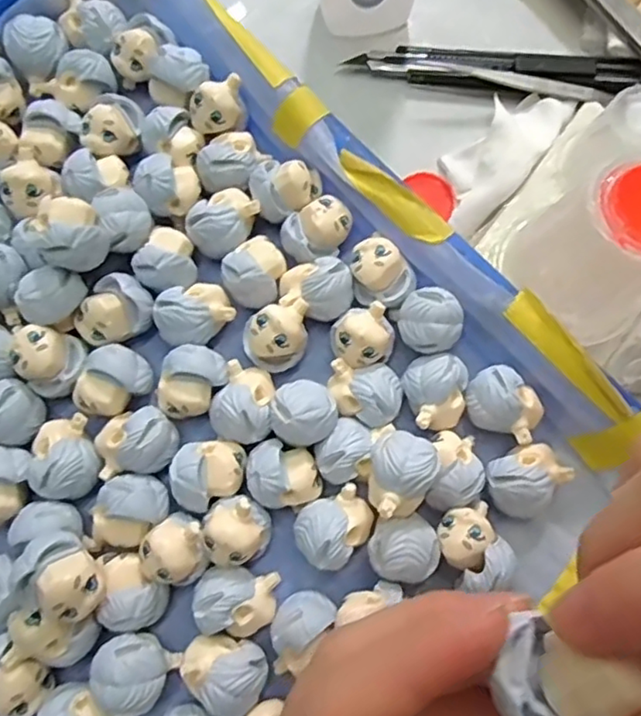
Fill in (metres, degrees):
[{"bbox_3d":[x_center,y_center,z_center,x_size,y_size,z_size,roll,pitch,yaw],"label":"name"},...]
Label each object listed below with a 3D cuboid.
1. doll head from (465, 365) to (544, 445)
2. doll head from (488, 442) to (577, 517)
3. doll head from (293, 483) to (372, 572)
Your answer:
[{"bbox_3d":[0.068,0.018,0.230,0.029,0.016,0.022,43,80,8],"label":"doll head"},{"bbox_3d":[0.075,0.044,0.224,0.028,0.016,0.022,-27,80,-7],"label":"doll head"},{"bbox_3d":[0.005,0.060,0.220,0.022,0.020,0.027,43,80,8],"label":"doll head"}]

